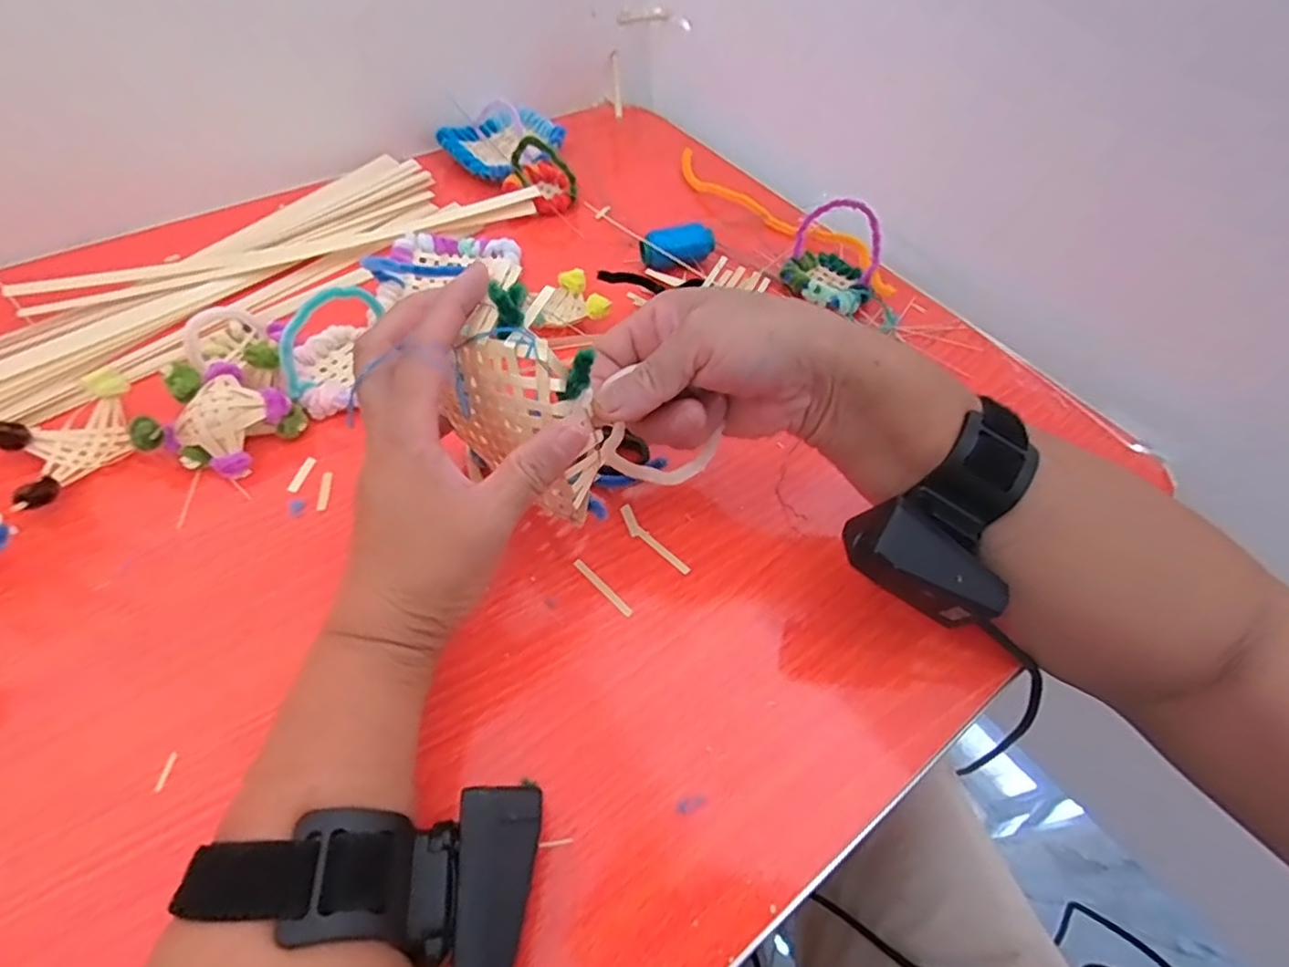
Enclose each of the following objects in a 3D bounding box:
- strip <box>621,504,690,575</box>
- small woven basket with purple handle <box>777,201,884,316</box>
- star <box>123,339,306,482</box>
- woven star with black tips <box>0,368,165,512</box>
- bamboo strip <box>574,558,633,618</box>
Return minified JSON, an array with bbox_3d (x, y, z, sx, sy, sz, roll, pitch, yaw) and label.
[{"bbox_3d":[0.004,0.030,0.343,0.010,0.004,0.052,-33,64,-24],"label":"strip"},{"bbox_3d":[0.137,-0.167,0.455,0.063,0.060,0.057,23,57,11],"label":"small woven basket with purple handle"},{"bbox_3d":[-0.236,-0.039,0.354,0.077,0.030,0.070,-22,60,-18],"label":"star"},{"bbox_3d":[-0.303,-0.024,0.339,0.067,0.023,0.068,41,62,21],"label":"woven star with black tips"},{"bbox_3d":[-0.021,0.052,0.325,0.005,0.004,0.041,-37,65,-26],"label":"bamboo strip"}]

